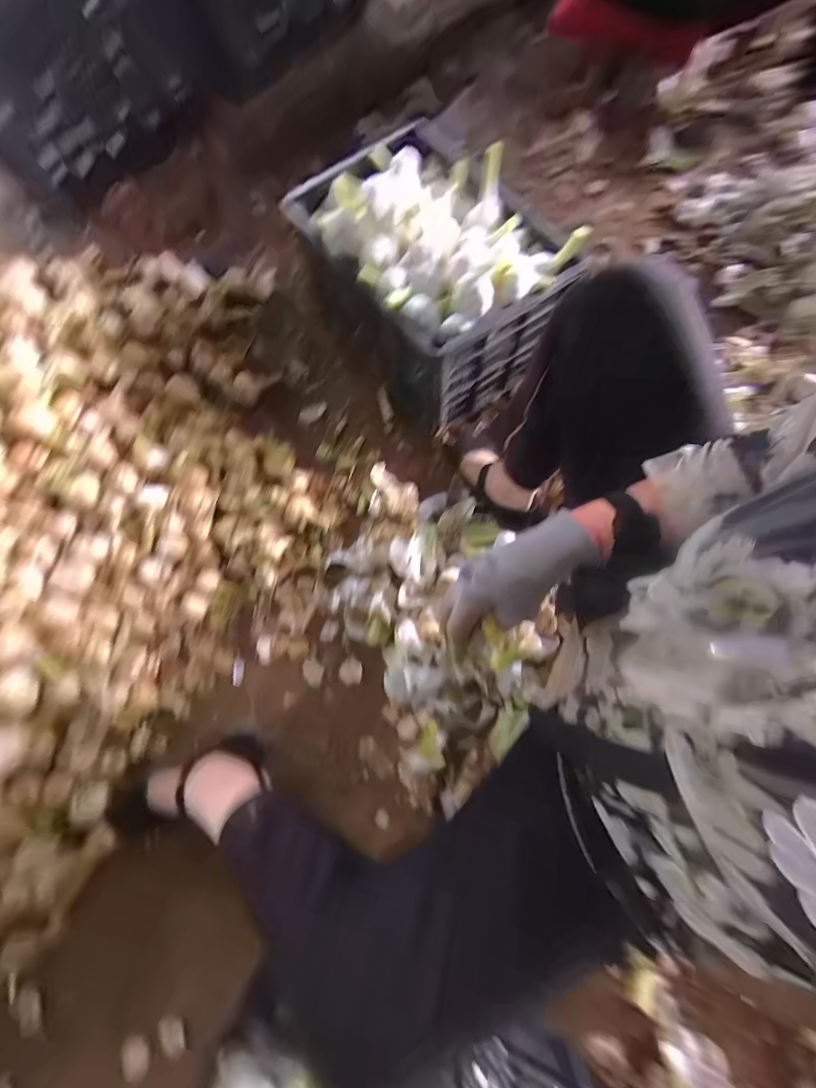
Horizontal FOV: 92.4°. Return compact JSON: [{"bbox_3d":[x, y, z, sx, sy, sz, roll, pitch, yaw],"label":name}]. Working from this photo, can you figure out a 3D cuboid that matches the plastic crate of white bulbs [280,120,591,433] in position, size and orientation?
[{"bbox_3d":[0.030,-0.459,0.693,0.282,0.275,0.414,-37,78,-9],"label":"plastic crate of white bulbs"}]

